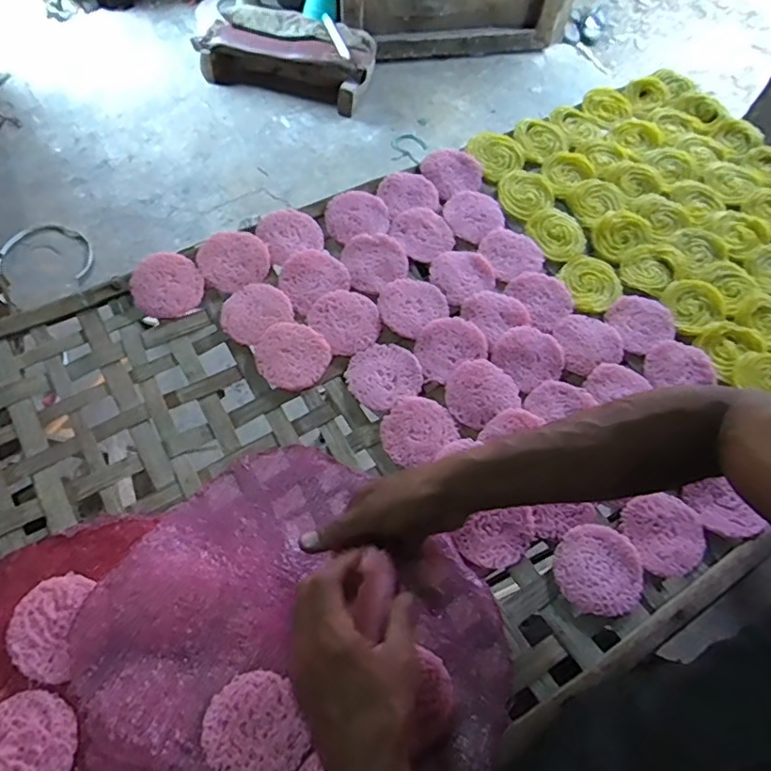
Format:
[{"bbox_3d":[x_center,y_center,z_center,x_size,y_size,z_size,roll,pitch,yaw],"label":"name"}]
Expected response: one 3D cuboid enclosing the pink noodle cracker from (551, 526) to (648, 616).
[{"bbox_3d":[0.195,0.166,0.516,0.080,0.005,0.076,1,64,-2],"label":"pink noodle cracker"}]

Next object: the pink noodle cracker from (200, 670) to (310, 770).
[{"bbox_3d":[-0.100,0.262,0.430,0.071,0.005,0.074,-17,65,-27],"label":"pink noodle cracker"}]

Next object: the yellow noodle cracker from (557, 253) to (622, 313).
[{"bbox_3d":[0.246,-0.123,0.675,0.068,0.007,0.079,-21,67,-12],"label":"yellow noodle cracker"}]

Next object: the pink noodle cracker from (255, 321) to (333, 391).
[{"bbox_3d":[-0.100,-0.033,0.606,0.073,0.012,0.074,1,64,-2],"label":"pink noodle cracker"}]

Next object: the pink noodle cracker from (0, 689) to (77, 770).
[{"bbox_3d":[-0.264,0.265,0.413,0.079,0.011,0.065,41,69,16],"label":"pink noodle cracker"}]

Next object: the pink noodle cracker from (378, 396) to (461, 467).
[{"bbox_3d":[0.032,0.045,0.577,0.074,0.008,0.065,-39,72,-19],"label":"pink noodle cracker"}]

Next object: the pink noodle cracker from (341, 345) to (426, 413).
[{"bbox_3d":[-0.001,-0.012,0.605,0.076,0.006,0.071,1,64,-2],"label":"pink noodle cracker"}]

